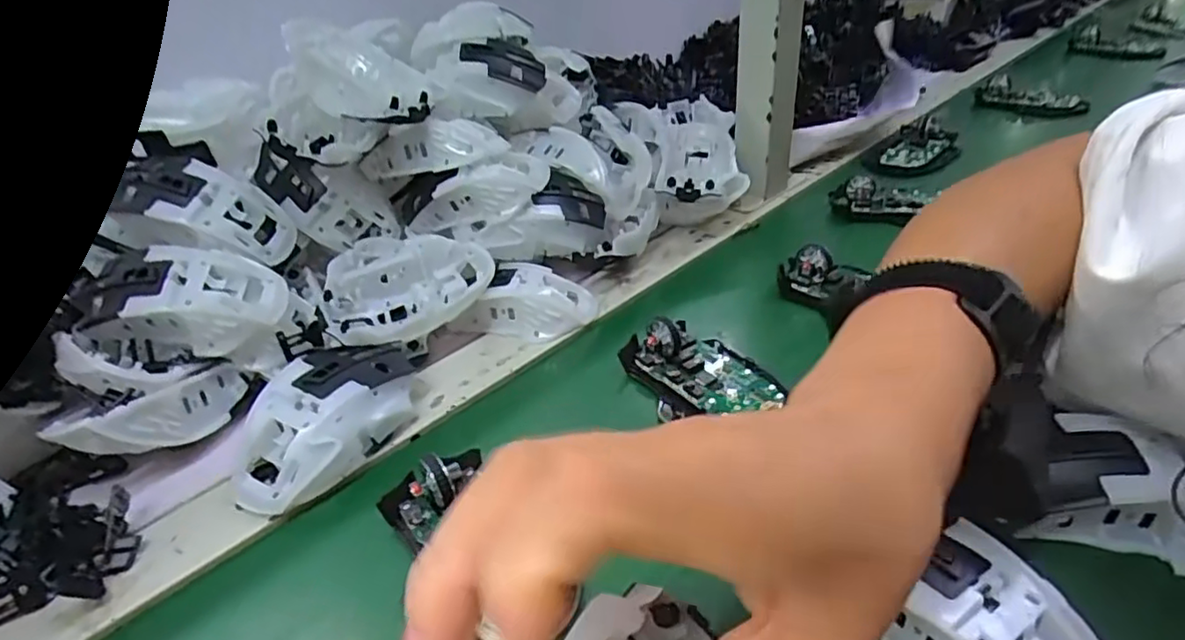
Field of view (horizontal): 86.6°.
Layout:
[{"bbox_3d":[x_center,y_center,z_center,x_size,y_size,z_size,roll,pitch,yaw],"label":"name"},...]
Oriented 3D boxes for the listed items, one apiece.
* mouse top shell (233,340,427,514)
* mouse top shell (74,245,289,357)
[{"bbox_3d":[-0.144,0.050,0.358,0.065,0.045,0.131,18,43,25],"label":"mouse top shell"},{"bbox_3d":[-0.247,-0.014,0.382,0.105,0.045,0.057,19,44,-21],"label":"mouse top shell"}]

